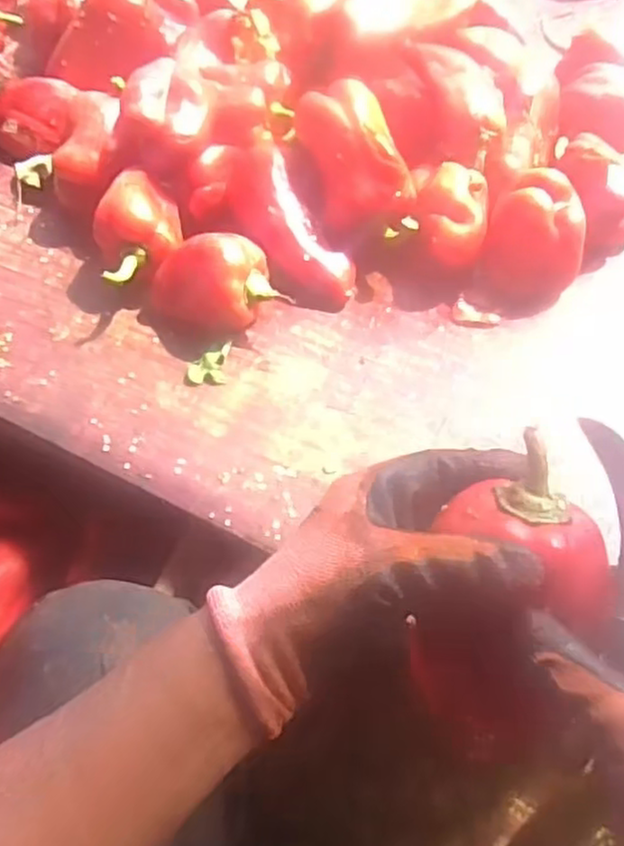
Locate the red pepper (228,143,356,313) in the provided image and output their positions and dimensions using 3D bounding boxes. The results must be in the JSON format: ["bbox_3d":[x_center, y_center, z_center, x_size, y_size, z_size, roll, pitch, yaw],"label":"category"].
[{"bbox_3d":[-0.021,-0.174,0.641,0.066,0.049,0.171,-31,84,-19],"label":"red pepper"}]

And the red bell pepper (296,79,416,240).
[{"bbox_3d":[0.037,-0.229,0.623,0.059,0.076,0.127,-20,79,-42],"label":"red bell pepper"}]

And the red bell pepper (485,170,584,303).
[{"bbox_3d":[0.191,-0.155,0.617,0.080,0.091,0.081,15,58,10],"label":"red bell pepper"}]

